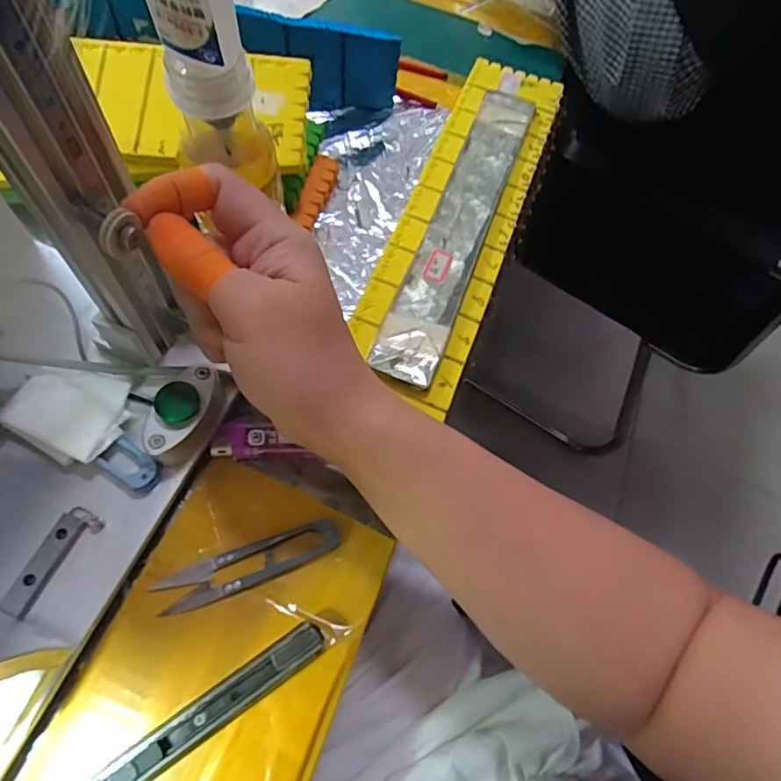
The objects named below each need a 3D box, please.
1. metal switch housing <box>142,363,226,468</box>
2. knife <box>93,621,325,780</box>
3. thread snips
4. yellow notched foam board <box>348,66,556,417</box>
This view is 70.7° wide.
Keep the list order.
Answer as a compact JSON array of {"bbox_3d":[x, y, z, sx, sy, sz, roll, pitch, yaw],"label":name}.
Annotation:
[{"bbox_3d":[-0.116,0.014,0.310,0.024,0.035,0.054,30,66,5],"label":"metal switch housing"},{"bbox_3d":[-0.100,0.168,0.273,0.152,0.016,0.017,-32,75,-19],"label":"knife"},{"bbox_3d":[-0.078,0.098,0.310,0.102,0.005,0.022,-19,71,-15],"label":"thread snips"},{"bbox_3d":[0.056,-0.133,0.409,0.079,0.032,0.317,22,66,2],"label":"yellow notched foam board"}]

